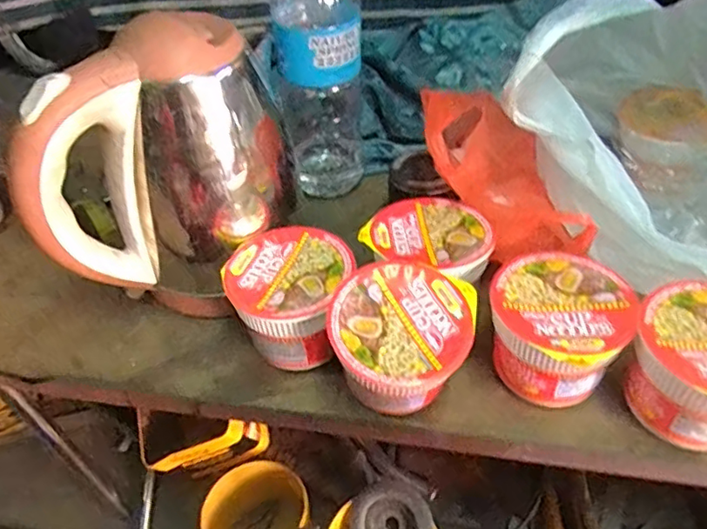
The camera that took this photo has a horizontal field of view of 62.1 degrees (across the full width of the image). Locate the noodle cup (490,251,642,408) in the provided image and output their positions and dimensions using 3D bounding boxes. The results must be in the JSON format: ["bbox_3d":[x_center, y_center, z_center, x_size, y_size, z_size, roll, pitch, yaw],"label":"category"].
[{"bbox_3d":[0.138,0.051,0.410,0.088,0.078,0.089,-1,44,1],"label":"noodle cup"}]

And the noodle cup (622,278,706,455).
[{"bbox_3d":[0.221,0.072,0.378,0.086,0.076,0.089,-1,44,1],"label":"noodle cup"}]

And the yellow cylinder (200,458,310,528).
[{"bbox_3d":[-0.099,0.280,0.630,0.113,0.070,0.118,-23,48,-21],"label":"yellow cylinder"}]

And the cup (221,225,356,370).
[{"bbox_3d":[-0.045,0.033,0.447,0.090,0.083,0.088,-1,44,1],"label":"cup"}]

